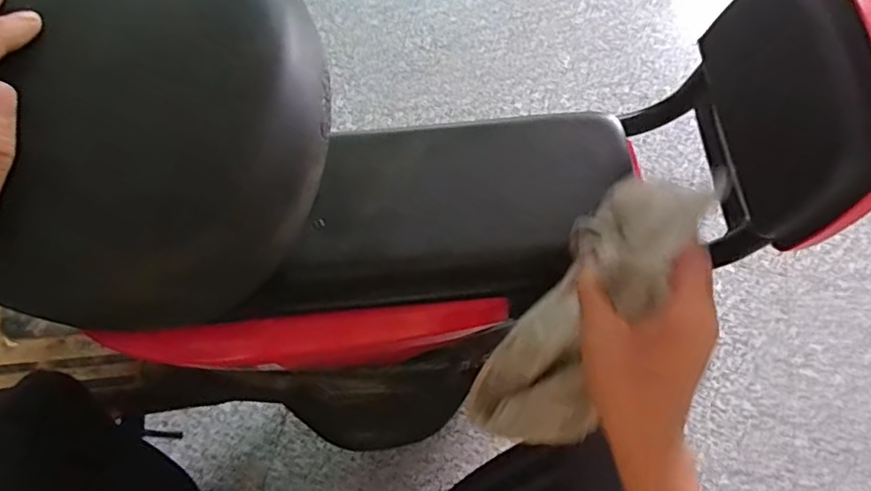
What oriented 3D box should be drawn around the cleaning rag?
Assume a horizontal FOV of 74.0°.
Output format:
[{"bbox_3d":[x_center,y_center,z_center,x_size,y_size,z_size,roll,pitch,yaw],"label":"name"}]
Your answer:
[{"bbox_3d":[0.103,0.052,0.386,0.082,0.243,0.062,34,33,11],"label":"cleaning rag"}]

